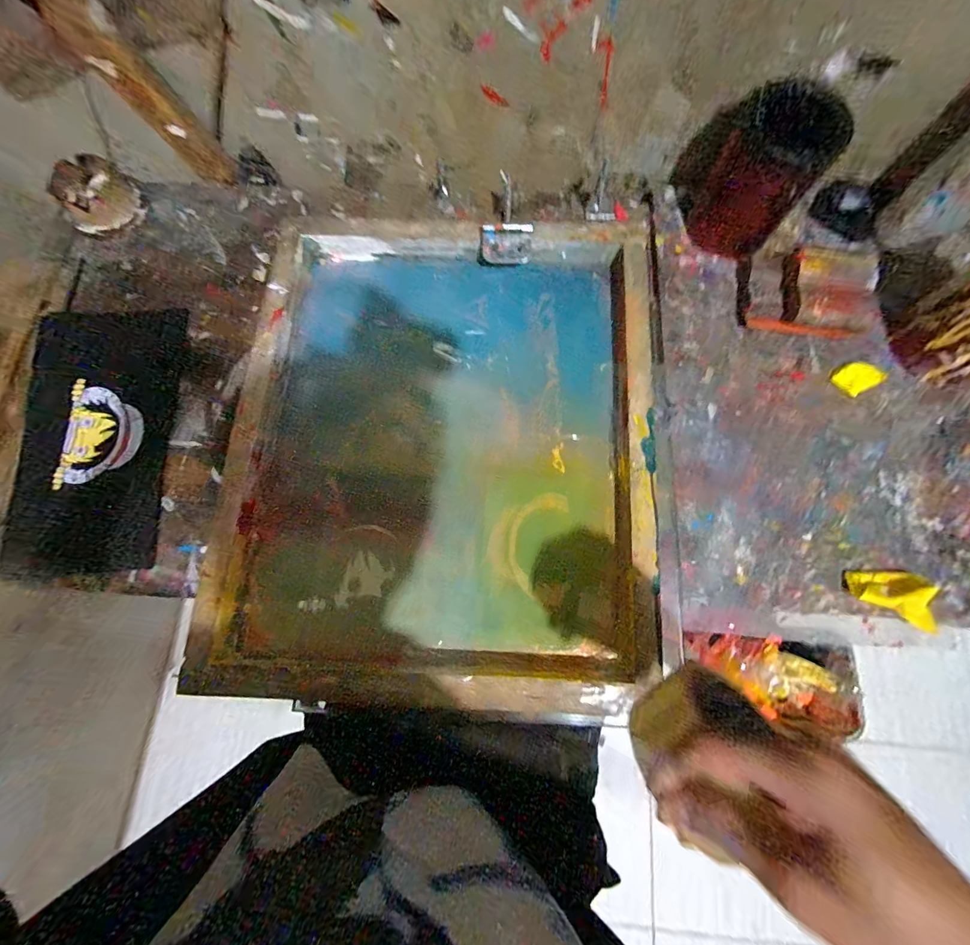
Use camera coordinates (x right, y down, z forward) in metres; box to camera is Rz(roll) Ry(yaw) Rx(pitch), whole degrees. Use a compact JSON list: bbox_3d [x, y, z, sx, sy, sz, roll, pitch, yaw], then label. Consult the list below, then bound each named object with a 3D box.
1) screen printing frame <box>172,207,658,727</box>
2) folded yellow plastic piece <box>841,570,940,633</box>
[{"bbox_3d":[-0.042,-0.034,0.470,0.459,0.042,0.546,2,76,2],"label":"screen printing frame"},{"bbox_3d":[0.430,0.125,0.427,0.091,0.029,0.045,25,78,7],"label":"folded yellow plastic piece"}]

